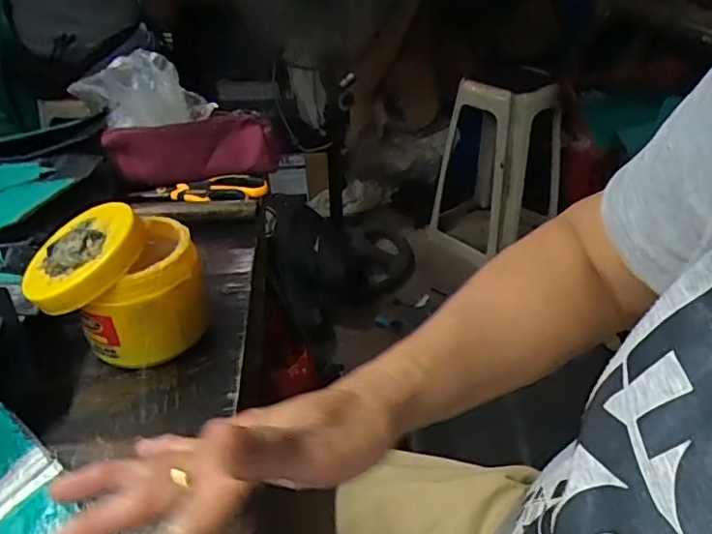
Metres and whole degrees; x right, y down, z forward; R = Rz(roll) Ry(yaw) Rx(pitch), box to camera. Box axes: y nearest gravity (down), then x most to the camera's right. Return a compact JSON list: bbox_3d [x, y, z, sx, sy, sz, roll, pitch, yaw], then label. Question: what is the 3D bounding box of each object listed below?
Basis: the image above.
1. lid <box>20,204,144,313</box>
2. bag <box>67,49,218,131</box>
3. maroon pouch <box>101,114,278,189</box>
[{"bbox_3d":[-0.194,-0.012,0.398,0.086,0.018,0.085,-12,50,14],"label":"lid"},{"bbox_3d":[-0.246,-0.202,0.644,0.152,0.081,0.059,-9,36,-11],"label":"bag"},{"bbox_3d":[-0.196,-0.142,0.681,0.196,0.077,0.034,-14,37,-18],"label":"maroon pouch"}]

